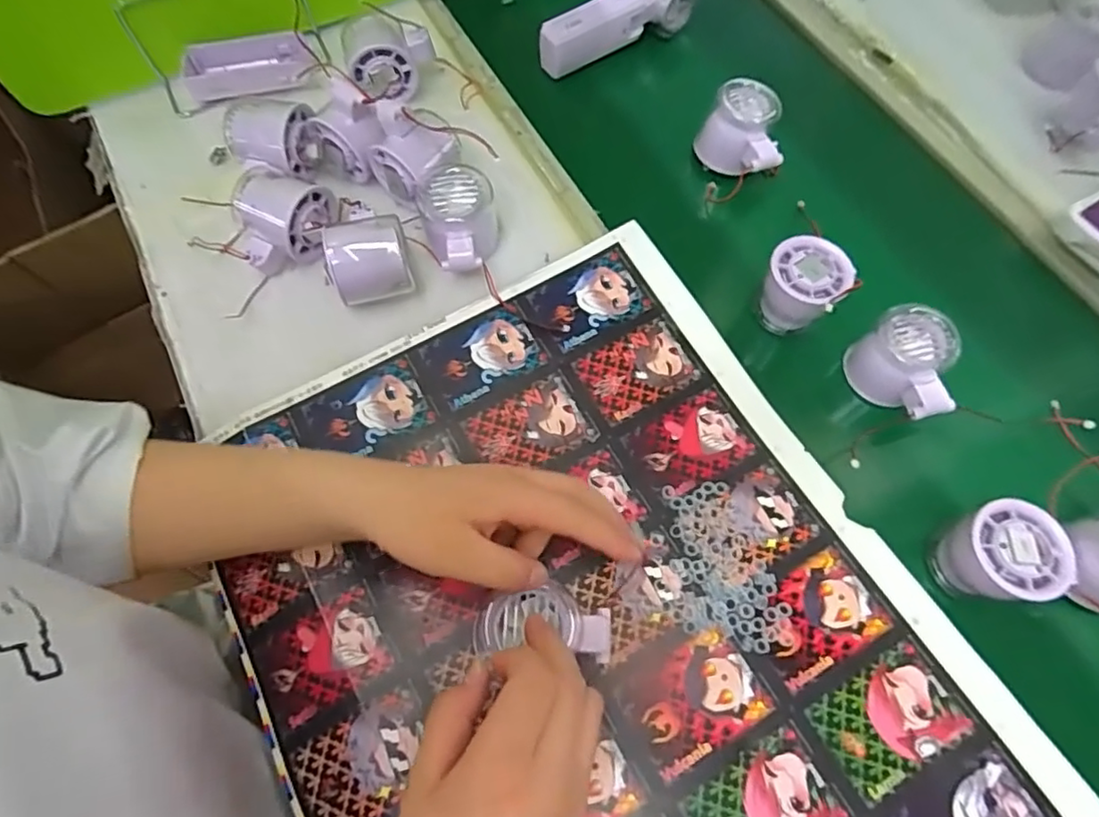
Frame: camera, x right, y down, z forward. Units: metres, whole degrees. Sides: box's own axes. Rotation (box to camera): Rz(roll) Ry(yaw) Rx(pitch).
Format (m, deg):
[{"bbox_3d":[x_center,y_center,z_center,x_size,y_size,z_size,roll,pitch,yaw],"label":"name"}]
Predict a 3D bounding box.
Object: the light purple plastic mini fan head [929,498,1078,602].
[{"bbox_3d":[0.283,0.095,0.393,0.055,0.070,0.057,-12,67,-7],"label":"light purple plastic mini fan head"}]

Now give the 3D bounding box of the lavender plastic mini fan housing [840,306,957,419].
[{"bbox_3d":[0.259,-0.031,0.439,0.048,0.058,0.072,-31,71,-14],"label":"lavender plastic mini fan housing"}]

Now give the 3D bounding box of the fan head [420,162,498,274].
[{"bbox_3d":[-0.067,-0.142,0.469,0.057,0.053,0.075,-17,68,-9],"label":"fan head"}]

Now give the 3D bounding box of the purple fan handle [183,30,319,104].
[{"bbox_3d":[-0.275,-0.308,0.557,0.115,0.031,0.055,-6,66,-4],"label":"purple fan handle"}]

